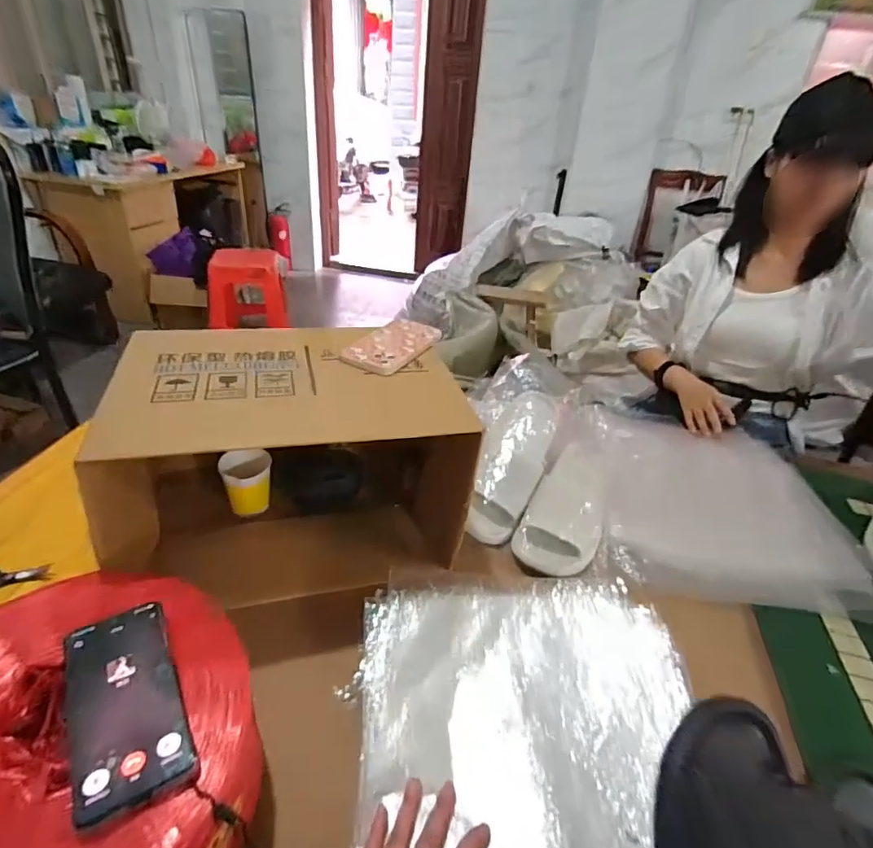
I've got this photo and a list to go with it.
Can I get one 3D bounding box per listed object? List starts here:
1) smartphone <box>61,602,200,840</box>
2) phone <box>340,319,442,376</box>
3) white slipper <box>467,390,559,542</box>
[{"bbox_3d":[-0.244,0.216,0.393,0.074,0.012,0.163,-12,39,-33],"label":"smartphone"},{"bbox_3d":[-0.062,-0.112,0.702,0.083,0.011,0.164,19,35,21],"label":"phone"},{"bbox_3d":[0.120,0.057,0.800,0.102,0.079,0.286,17,63,17],"label":"white slipper"}]

